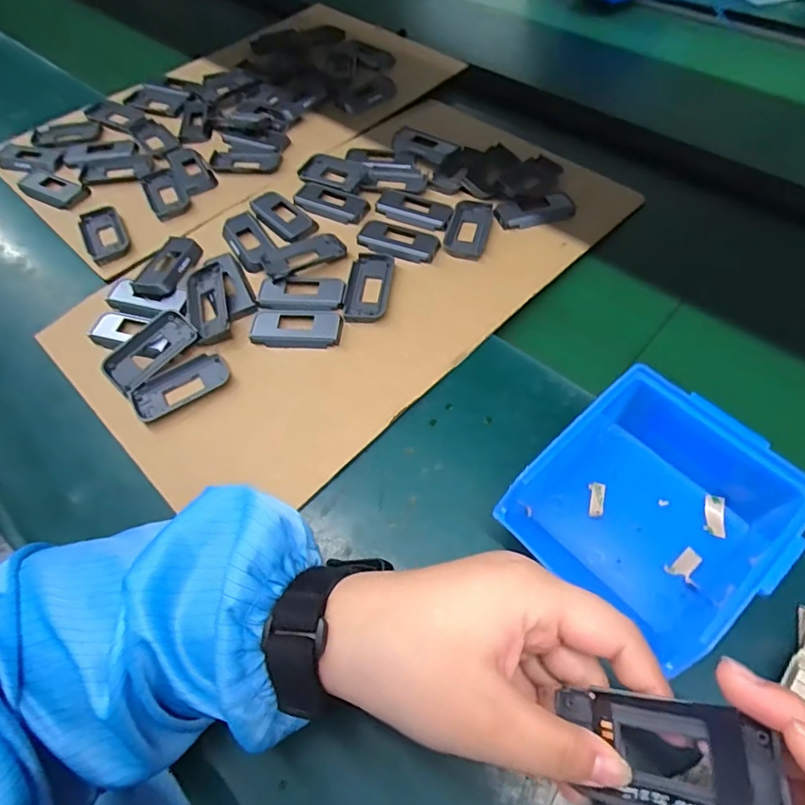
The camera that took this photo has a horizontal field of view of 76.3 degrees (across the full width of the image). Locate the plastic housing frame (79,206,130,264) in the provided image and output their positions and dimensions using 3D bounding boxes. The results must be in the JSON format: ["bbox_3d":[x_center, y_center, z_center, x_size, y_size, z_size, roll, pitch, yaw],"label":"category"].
[{"bbox_3d":[-0.293,-0.168,0.503,0.037,0.011,0.081,-25,60,-13],"label":"plastic housing frame"}]

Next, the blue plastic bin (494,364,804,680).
[{"bbox_3d":[0.153,0.062,0.308,0.151,0.061,0.137,37,66,23],"label":"blue plastic bin"}]

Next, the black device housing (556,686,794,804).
[{"bbox_3d":[0.095,0.128,0.187,0.073,0.008,0.037,-11,64,38],"label":"black device housing"}]

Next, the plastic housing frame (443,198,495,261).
[{"bbox_3d":[0.063,-0.165,0.485,0.038,0.004,0.082,11,59,10],"label":"plastic housing frame"}]

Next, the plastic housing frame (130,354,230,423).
[{"bbox_3d":[-0.176,-0.014,0.409,0.074,0.010,0.037,-29,61,-15],"label":"plastic housing frame"}]

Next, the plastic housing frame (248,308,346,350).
[{"bbox_3d":[-0.088,-0.062,0.424,0.075,0.006,0.036,6,58,6],"label":"plastic housing frame"}]

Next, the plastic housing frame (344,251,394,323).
[{"bbox_3d":[-0.028,-0.101,0.445,0.038,0.005,0.078,6,58,6],"label":"plastic housing frame"}]

